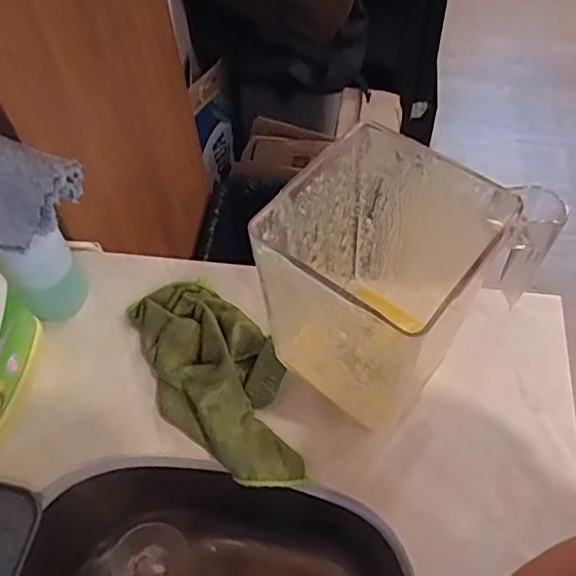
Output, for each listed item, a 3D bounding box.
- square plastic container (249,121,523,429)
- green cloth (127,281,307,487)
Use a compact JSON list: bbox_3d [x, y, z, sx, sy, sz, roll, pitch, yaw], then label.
[{"bbox_3d":[0.066,0.009,0.492,0.127,0.217,0.137,34,64,23],"label":"square plastic container"},{"bbox_3d":[-0.067,0.080,0.569,0.111,0.042,0.227,-21,58,-11],"label":"green cloth"}]

